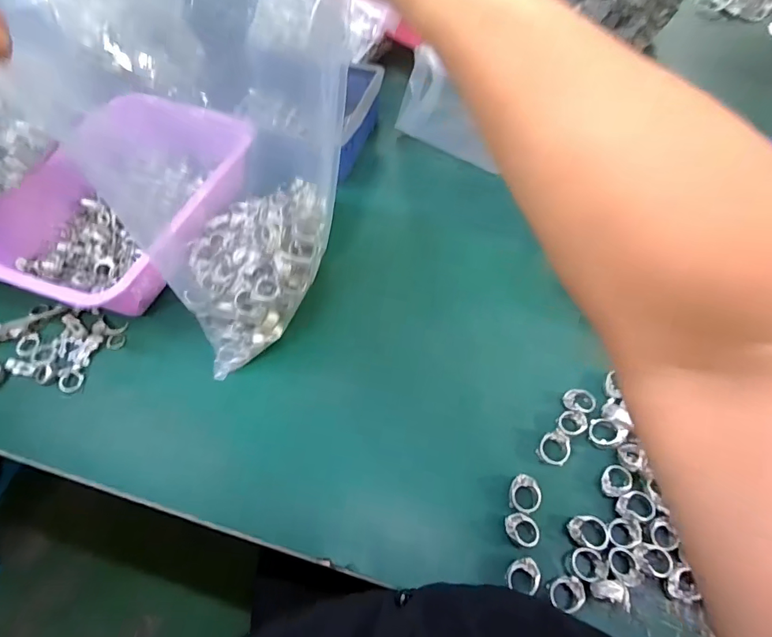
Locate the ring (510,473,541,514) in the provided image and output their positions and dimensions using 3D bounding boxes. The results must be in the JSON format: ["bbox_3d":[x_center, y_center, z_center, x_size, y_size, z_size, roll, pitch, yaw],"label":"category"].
[{"bbox_3d":[0.123,0.157,0.388,0.028,0.013,0.031,25,64,15],"label":"ring"}]

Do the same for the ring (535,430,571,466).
[{"bbox_3d":[0.158,0.120,0.409,0.027,0.009,0.032,26,79,23],"label":"ring"}]

